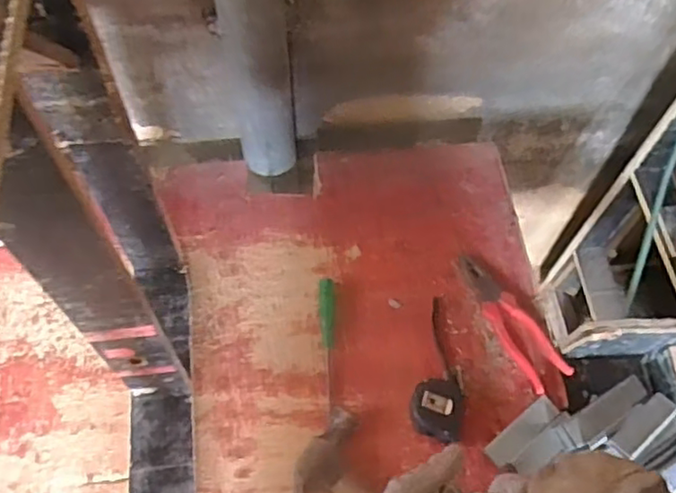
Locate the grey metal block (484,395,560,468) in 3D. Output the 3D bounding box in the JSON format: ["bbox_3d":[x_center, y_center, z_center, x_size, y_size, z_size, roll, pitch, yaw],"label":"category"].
[{"bbox_3d":[0.219,0.218,0.749,0.103,0.009,0.030,-36,67,-19],"label":"grey metal block"}]

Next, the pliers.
[{"bbox_3d":[0.220,0.091,0.815,0.051,0.019,0.192,-26,64,-15],"label":"pliers"}]

